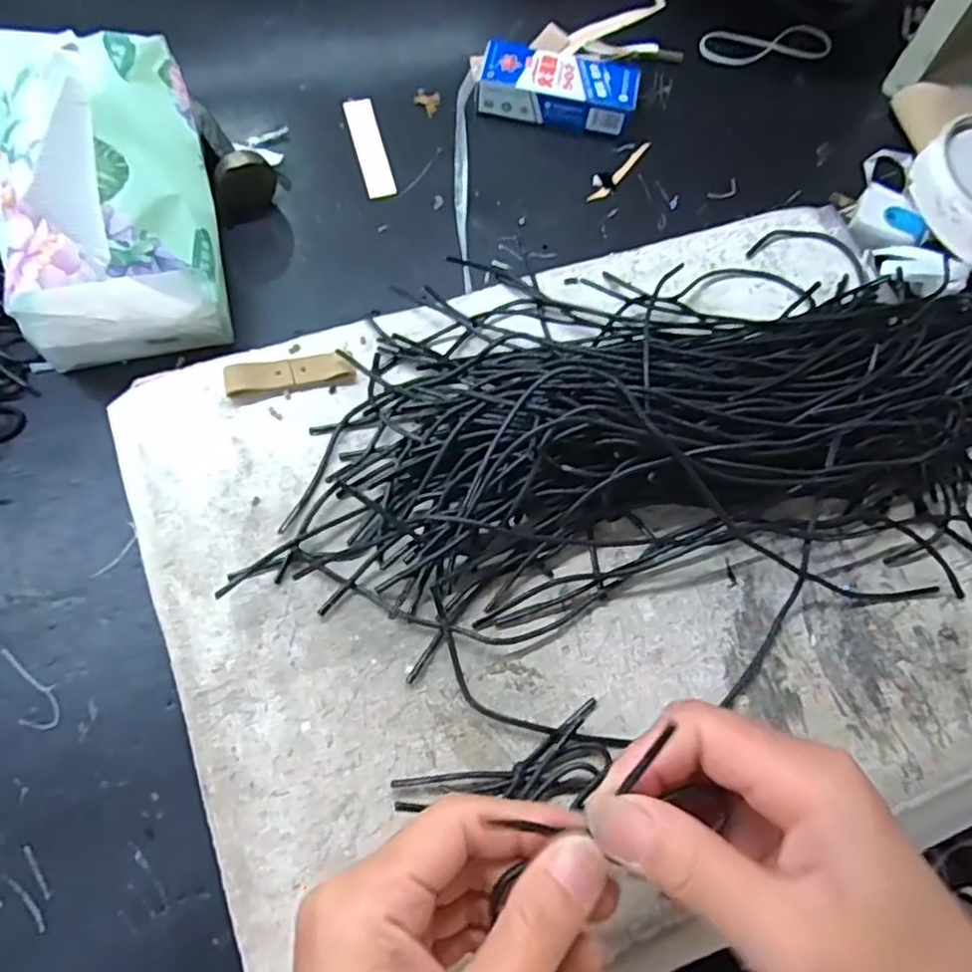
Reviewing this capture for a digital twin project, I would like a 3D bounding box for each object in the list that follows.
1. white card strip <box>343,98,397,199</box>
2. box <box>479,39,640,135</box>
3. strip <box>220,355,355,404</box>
[{"bbox_3d":[-0.076,-0.222,0.437,0.019,0.004,0.087,-13,67,-9],"label":"white card strip"},{"bbox_3d":[0.049,-0.270,0.456,0.101,0.027,0.043,9,65,0],"label":"box"},{"bbox_3d":[-0.095,-0.054,0.326,0.059,0.009,0.018,-14,67,-10],"label":"strip"}]

